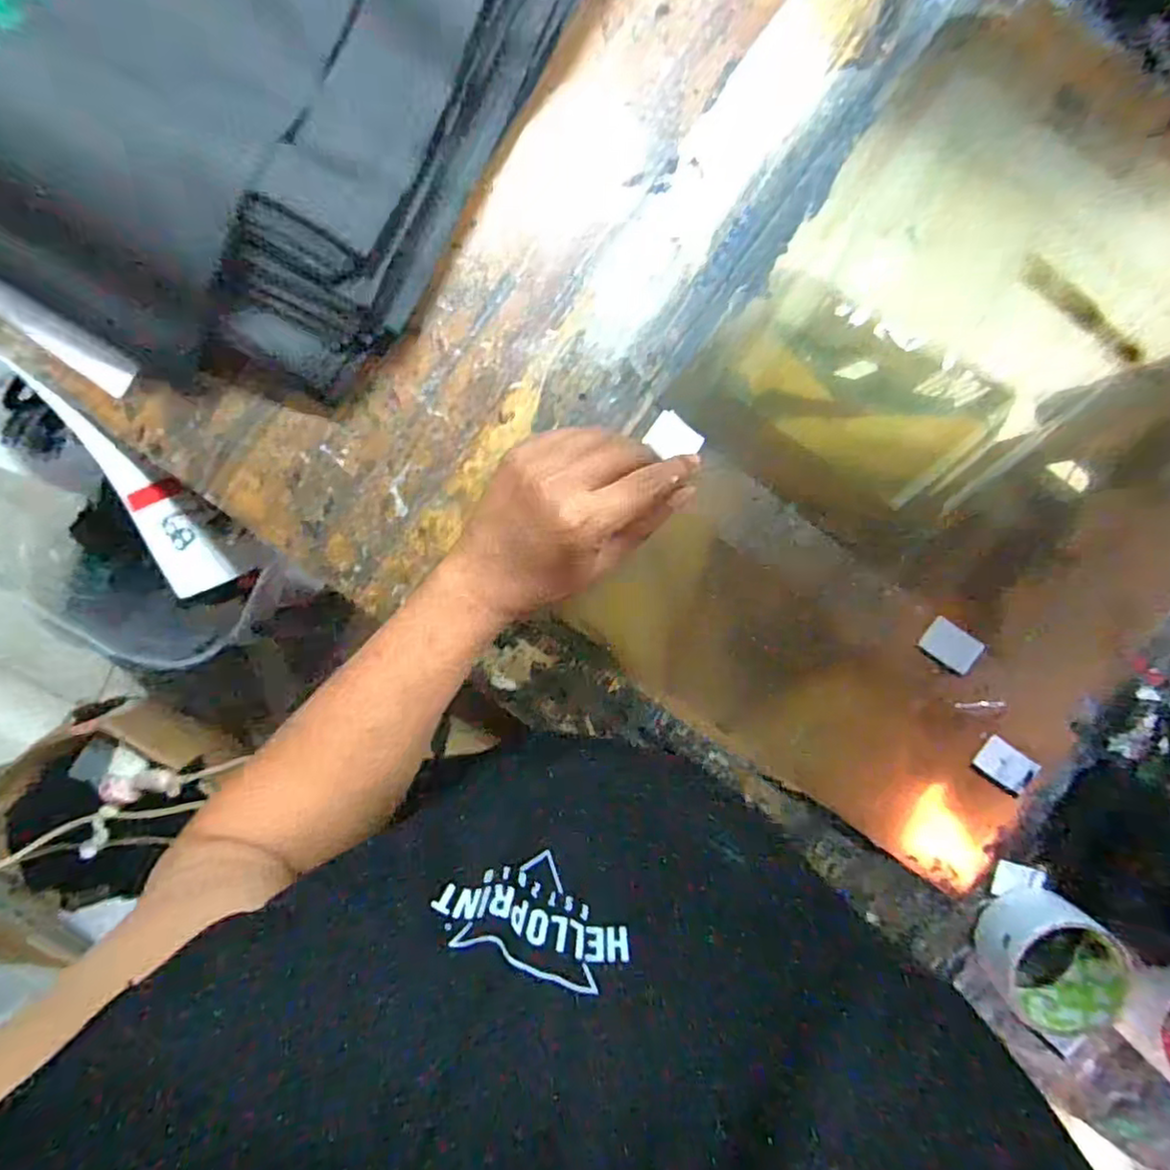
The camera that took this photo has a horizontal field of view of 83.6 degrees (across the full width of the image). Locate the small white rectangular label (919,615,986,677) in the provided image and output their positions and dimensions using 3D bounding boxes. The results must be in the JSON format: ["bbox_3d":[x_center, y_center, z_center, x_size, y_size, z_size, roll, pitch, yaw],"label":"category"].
[{"bbox_3d":[0.272,0.045,0.487,0.038,0.005,0.029,44,119,35],"label":"small white rectangular label"}]

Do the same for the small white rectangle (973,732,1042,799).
[{"bbox_3d":[0.318,0.137,0.496,0.009,0.039,0.031,29,100,-37],"label":"small white rectangle"}]

